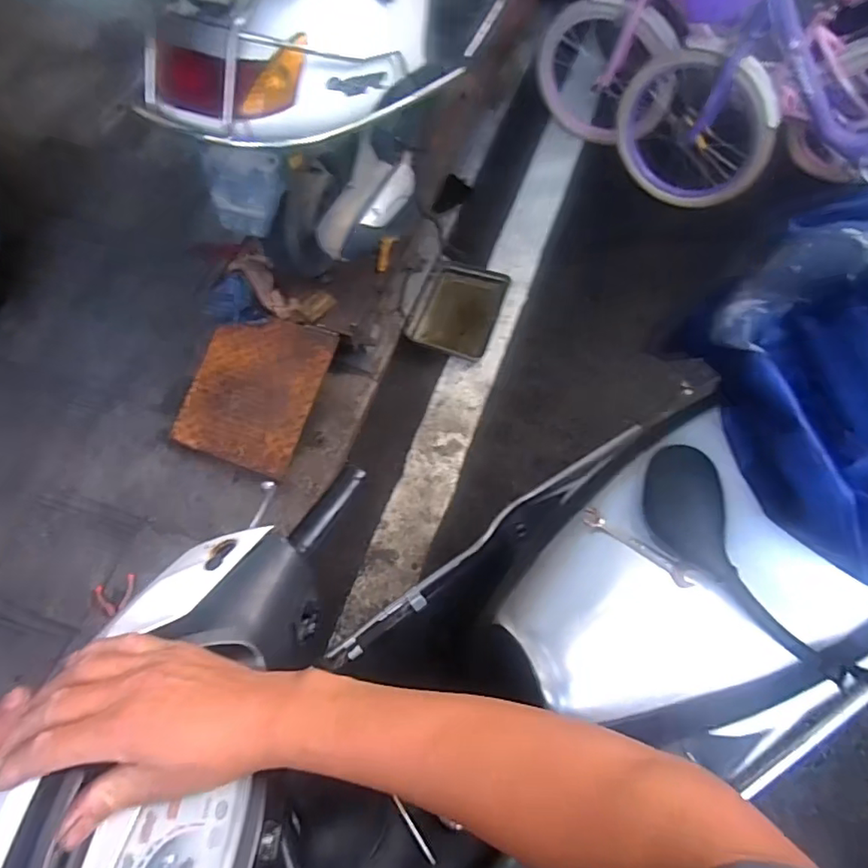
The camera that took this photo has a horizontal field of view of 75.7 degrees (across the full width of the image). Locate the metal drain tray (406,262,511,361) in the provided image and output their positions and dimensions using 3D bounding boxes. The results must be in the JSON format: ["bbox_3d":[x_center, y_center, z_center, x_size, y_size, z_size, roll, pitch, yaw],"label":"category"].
[{"bbox_3d":[0.084,-0.409,1.780,0.283,0.054,0.364,15,64,12],"label":"metal drain tray"}]

